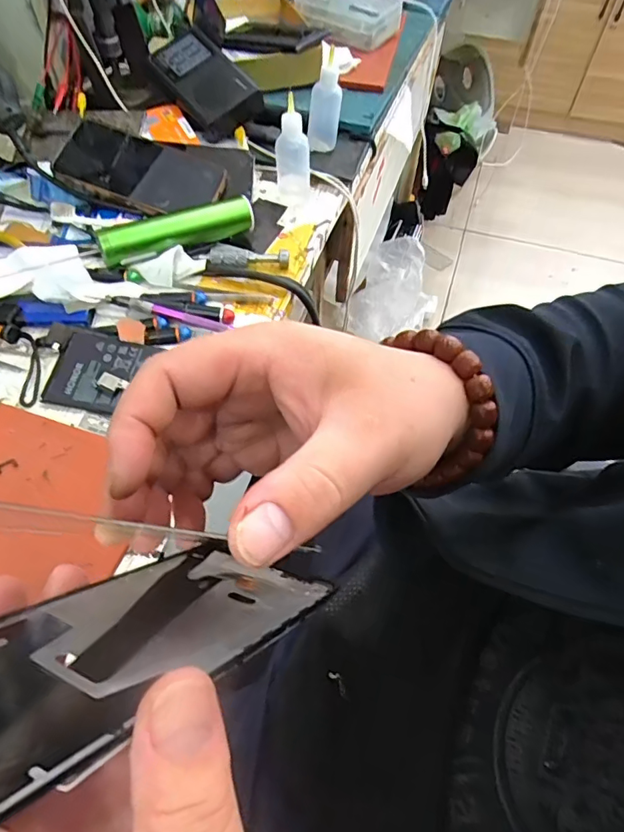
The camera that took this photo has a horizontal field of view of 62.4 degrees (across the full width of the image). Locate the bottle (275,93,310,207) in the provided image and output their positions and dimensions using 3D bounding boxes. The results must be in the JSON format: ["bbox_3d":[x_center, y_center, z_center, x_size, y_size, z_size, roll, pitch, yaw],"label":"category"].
[{"bbox_3d":[-0.020,-0.277,0.535,0.035,0.095,0.027,1,55,0],"label":"bottle"}]

